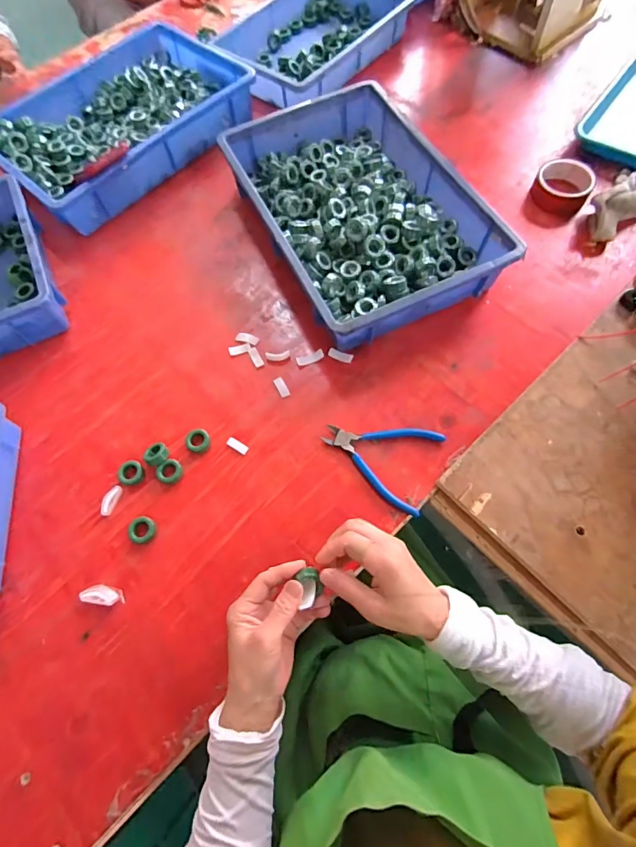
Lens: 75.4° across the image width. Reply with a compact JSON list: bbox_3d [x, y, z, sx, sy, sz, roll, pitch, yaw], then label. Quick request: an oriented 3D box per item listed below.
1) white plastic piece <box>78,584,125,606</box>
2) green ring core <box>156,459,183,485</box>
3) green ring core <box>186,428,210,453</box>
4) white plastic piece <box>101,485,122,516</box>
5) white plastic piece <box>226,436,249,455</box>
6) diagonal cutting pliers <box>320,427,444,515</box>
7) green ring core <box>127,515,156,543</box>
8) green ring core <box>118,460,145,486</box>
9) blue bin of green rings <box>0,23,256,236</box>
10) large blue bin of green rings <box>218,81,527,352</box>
[{"bbox_3d":[-0.246,0.196,0.470,0.048,0.012,0.020,6,68,5],"label":"white plastic piece"},{"bbox_3d":[-0.187,0.061,0.520,0.031,0.011,0.029,-1,67,2],"label":"green ring core"},{"bbox_3d":[-0.157,0.022,0.535,0.033,0.009,0.030,-1,67,2],"label":"green ring core"},{"bbox_3d":[-0.258,0.095,0.511,0.016,0.006,0.037,17,69,9],"label":"white plastic piece"},{"bbox_3d":[-0.105,0.029,0.538,0.030,0.005,0.012,29,71,13],"label":"white plastic piece"},{"bbox_3d":[0.076,0.039,0.523,0.140,0.013,0.107,23,70,11],"label":"diagonal cutting pliers"},{"bbox_3d":[-0.211,0.127,0.495,0.032,0.009,0.031,13,68,7],"label":"green ring core"},{"bbox_3d":[-0.238,0.062,0.523,0.030,0.007,0.036,-43,72,-15],"label":"green ring core"},{"bbox_3d":[-0.357,-0.558,0.750,0.303,0.076,0.439,41,74,17],"label":"blue bin of green rings"},{"bbox_3d":[0.057,-0.332,0.638,0.285,0.083,0.436,-25,69,-8],"label":"large blue bin of green rings"}]

